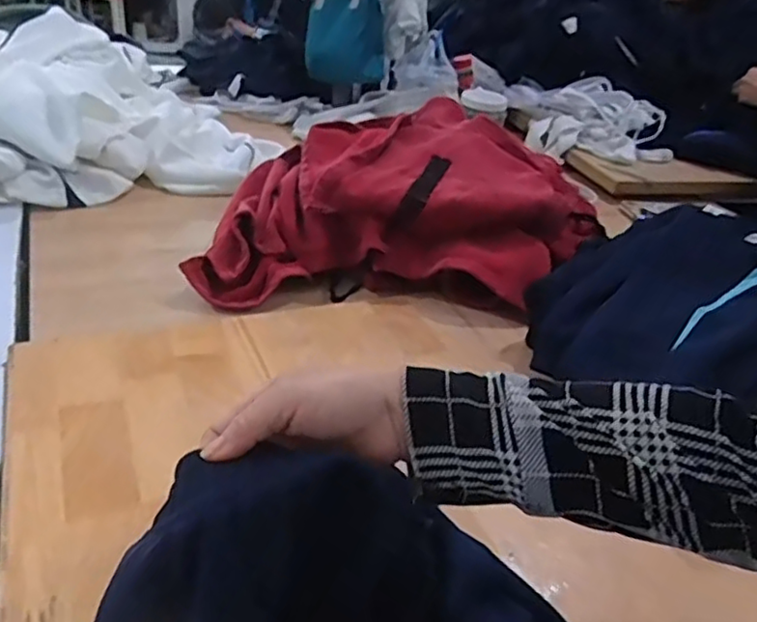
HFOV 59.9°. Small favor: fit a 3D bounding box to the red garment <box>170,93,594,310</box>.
[{"bbox_3d":[0.051,-0.150,0.905,0.529,0.157,0.366,6,33,-2],"label":"red garment"}]

